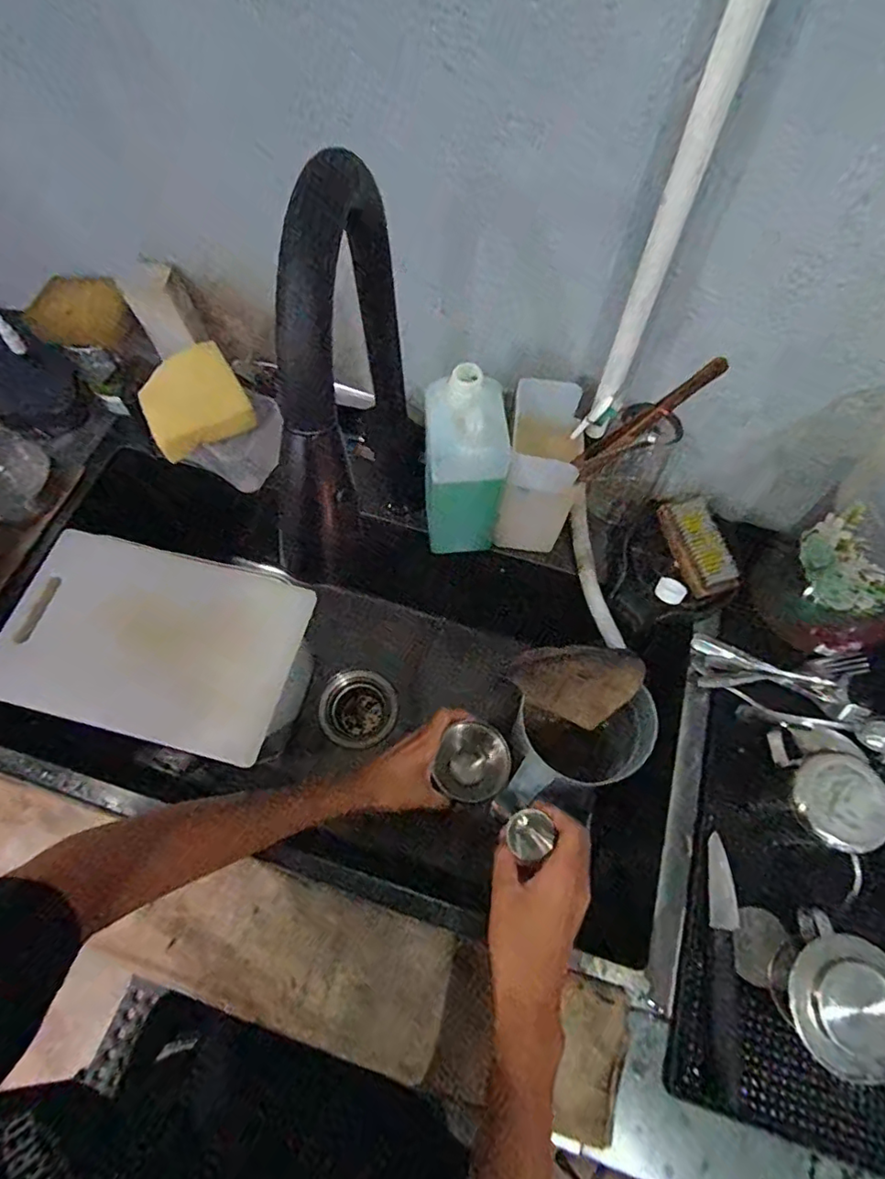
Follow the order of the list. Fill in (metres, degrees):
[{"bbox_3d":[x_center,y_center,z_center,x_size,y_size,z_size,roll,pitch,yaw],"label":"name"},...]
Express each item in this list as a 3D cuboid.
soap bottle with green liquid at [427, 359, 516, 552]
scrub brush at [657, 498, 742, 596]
[{"bbox_3d":[0.020,-0.113,0.550,0.081,0.204,0.084,7,65,2],"label":"soap bottle with green liquid"},{"bbox_3d":[0.267,-0.045,0.590,0.045,0.028,0.104,-17,66,-9],"label":"scrub brush"}]

